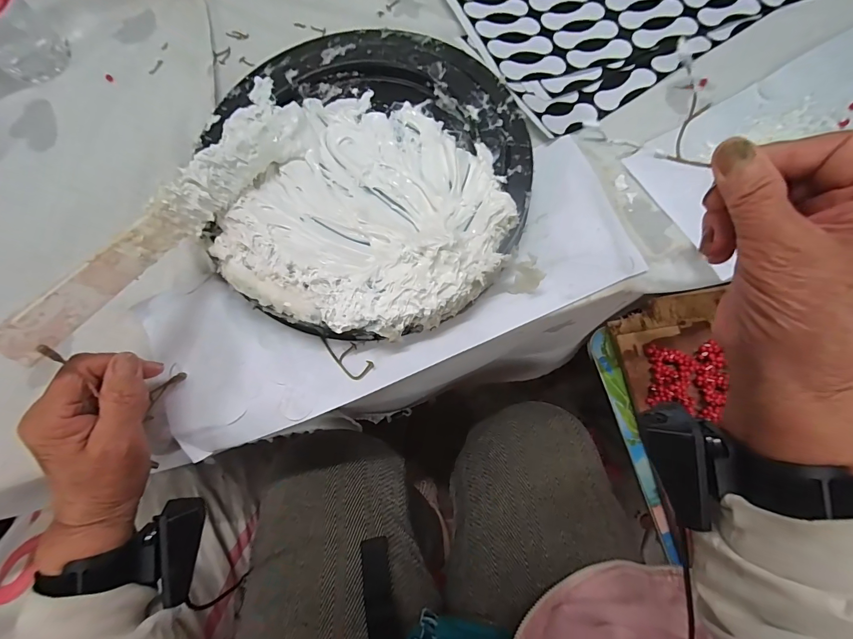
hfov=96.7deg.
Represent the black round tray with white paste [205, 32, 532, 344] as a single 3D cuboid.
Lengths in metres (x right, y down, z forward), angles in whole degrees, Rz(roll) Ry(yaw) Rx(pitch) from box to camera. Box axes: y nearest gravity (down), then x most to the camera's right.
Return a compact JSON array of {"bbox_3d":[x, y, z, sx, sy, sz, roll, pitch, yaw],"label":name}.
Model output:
[{"bbox_3d":[-0.048,-0.122,0.322,0.255,0.053,0.272,0,74,2],"label":"black round tray with white paste"}]

